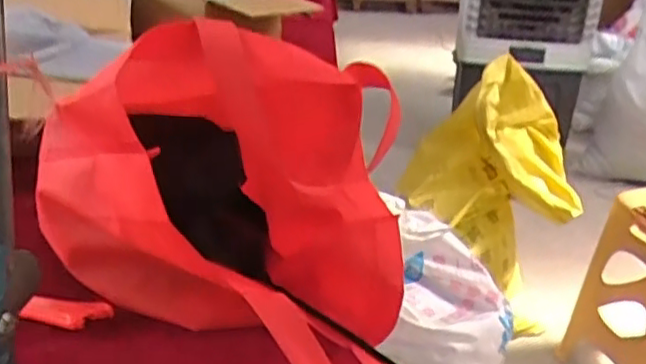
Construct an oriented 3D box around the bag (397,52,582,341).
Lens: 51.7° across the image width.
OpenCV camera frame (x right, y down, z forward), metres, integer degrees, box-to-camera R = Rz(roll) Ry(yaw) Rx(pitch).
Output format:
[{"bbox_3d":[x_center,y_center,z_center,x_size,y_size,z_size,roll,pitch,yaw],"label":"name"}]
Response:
[{"bbox_3d":[0.397,-0.001,1.636,0.423,0.499,0.265,-1,25,-10],"label":"bag"}]

